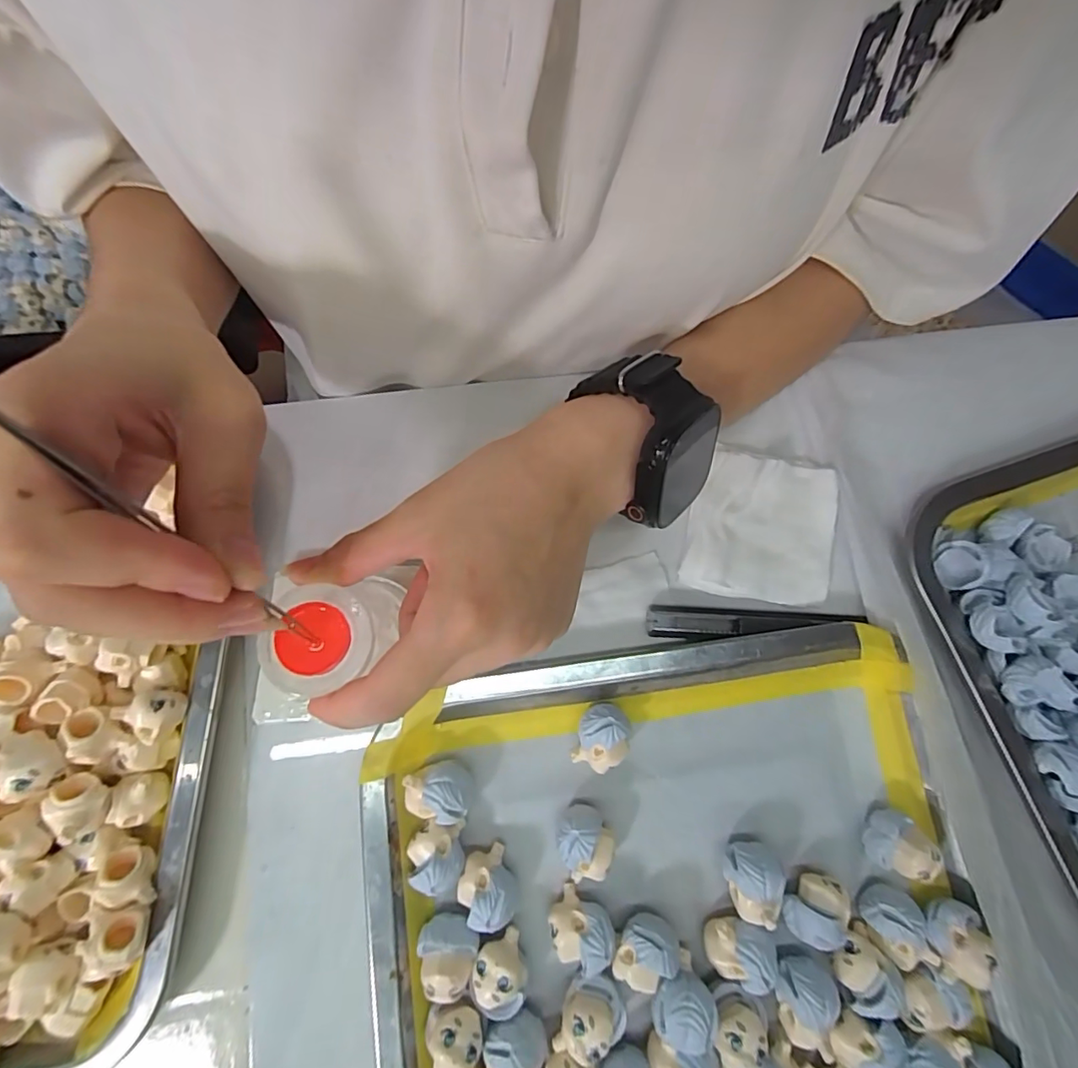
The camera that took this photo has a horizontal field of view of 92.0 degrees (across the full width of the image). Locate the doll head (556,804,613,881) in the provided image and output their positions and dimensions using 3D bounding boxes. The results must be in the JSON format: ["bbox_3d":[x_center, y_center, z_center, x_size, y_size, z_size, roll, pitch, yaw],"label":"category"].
[{"bbox_3d":[0.019,0.131,0.221,0.022,0.025,0.027,-26,80,-8],"label":"doll head"}]

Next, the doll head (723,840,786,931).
[{"bbox_3d":[0.088,0.144,0.220,0.020,0.027,0.027,34,78,5],"label":"doll head"}]

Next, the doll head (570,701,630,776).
[{"bbox_3d":[0.028,0.091,0.232,0.021,0.022,0.028,16,77,0],"label":"doll head"}]

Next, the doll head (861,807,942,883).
[{"bbox_3d":[0.157,0.135,0.229,0.023,0.020,0.024,16,77,1],"label":"doll head"}]

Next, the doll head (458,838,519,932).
[{"bbox_3d":[-0.022,0.147,0.217,0.024,0.022,0.024,1,77,-3],"label":"doll head"}]

